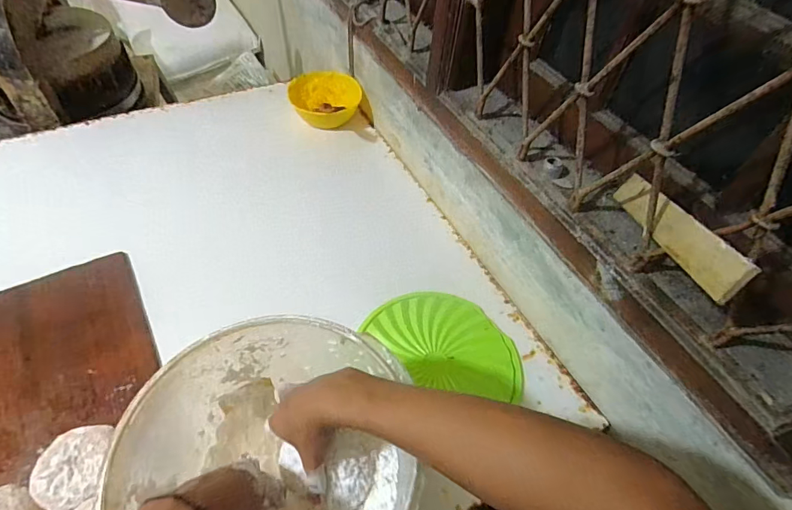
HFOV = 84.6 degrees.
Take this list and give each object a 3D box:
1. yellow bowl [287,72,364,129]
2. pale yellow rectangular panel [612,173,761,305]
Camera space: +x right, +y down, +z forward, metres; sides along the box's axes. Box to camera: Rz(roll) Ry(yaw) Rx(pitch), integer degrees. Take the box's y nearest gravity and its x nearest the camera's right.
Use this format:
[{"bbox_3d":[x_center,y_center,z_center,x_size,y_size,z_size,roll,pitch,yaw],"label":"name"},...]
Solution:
[{"bbox_3d":[-0.160,-0.347,0.978,0.135,0.073,0.129,2,51,-2],"label":"yellow bowl"},{"bbox_3d":[0.291,-0.036,0.469,0.012,0.041,0.266,23,28,-5],"label":"pale yellow rectangular panel"}]

